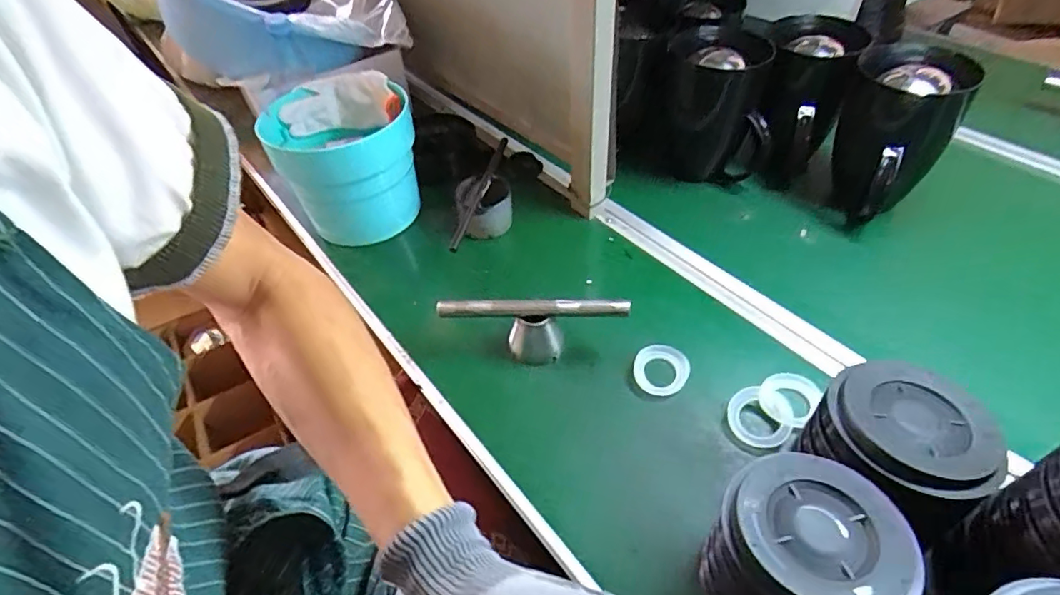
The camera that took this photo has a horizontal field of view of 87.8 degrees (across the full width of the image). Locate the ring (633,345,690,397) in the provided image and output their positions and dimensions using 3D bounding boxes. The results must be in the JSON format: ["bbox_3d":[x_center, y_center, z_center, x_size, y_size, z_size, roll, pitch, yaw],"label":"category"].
[{"bbox_3d":[0.139,0.074,0.583,0.056,0.011,0.063,14,49,16],"label":"ring"}]

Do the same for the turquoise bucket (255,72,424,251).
[{"bbox_3d":[-0.250,-0.193,0.760,0.186,0.150,0.185,-10,46,-6],"label":"turquoise bucket"}]

